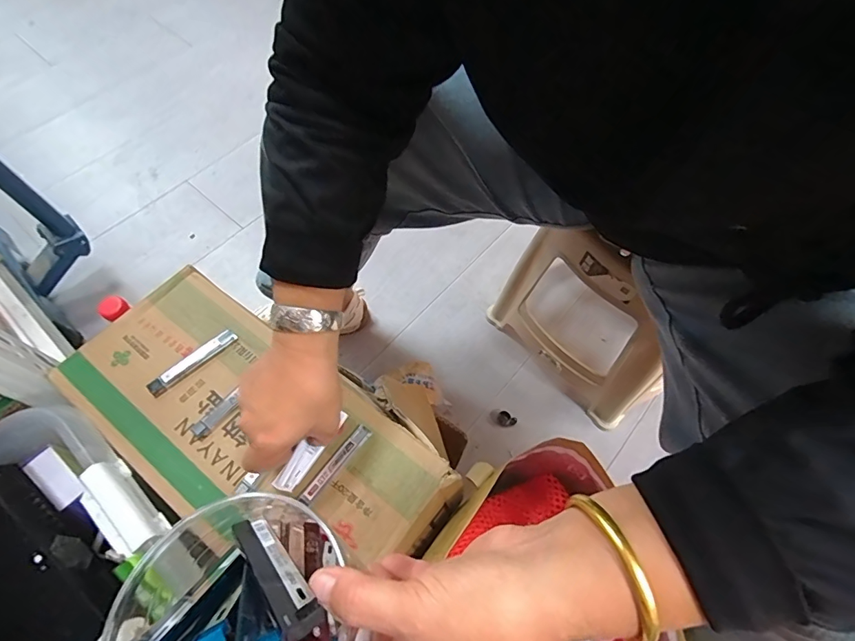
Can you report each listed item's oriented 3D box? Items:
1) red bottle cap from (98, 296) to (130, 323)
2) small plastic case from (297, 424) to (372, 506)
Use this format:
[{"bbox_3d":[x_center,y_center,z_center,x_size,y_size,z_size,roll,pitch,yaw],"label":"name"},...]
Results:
[{"bbox_3d":[-0.407,-0.014,0.578,0.035,0.015,0.032,29,65,14],"label":"red bottle cap"},{"bbox_3d":[-0.087,0.134,0.417,0.015,0.005,0.086,36,67,17],"label":"small plastic case"}]

